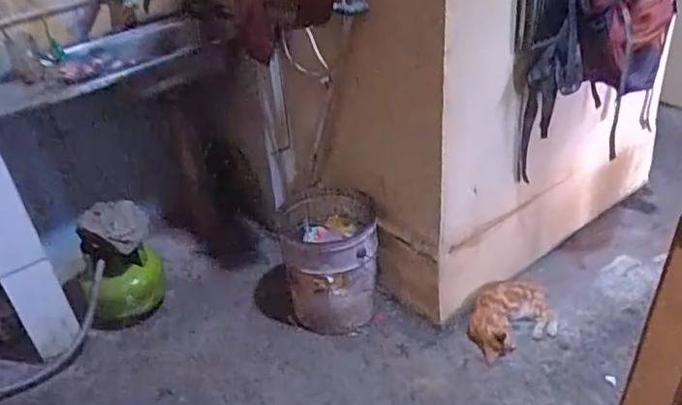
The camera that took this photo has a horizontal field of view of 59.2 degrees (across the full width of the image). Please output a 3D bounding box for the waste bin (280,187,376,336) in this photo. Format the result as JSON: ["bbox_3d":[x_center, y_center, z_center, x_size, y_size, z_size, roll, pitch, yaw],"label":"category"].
[{"bbox_3d":[-0.027,0.187,1.785,0.269,0.344,0.292,-6,34,0],"label":"waste bin"}]

